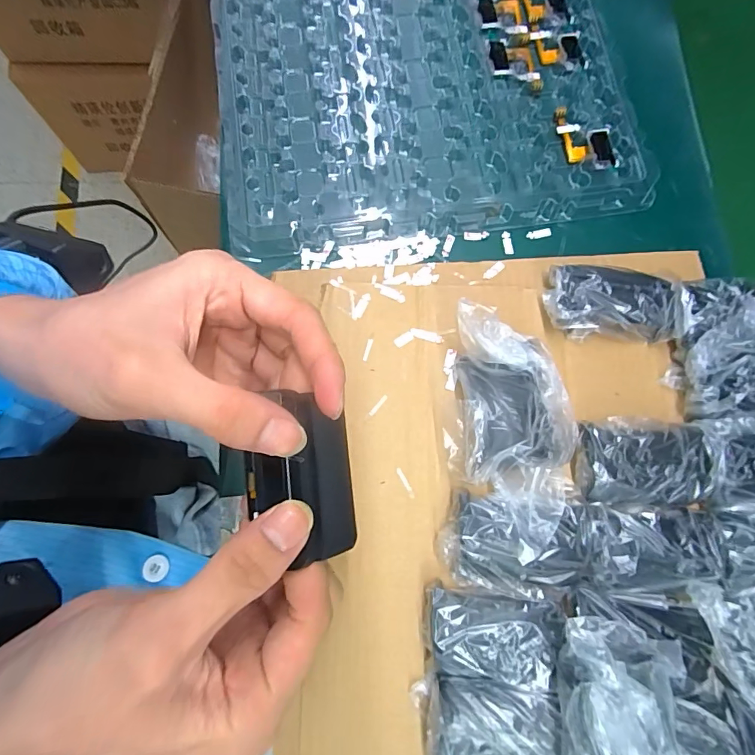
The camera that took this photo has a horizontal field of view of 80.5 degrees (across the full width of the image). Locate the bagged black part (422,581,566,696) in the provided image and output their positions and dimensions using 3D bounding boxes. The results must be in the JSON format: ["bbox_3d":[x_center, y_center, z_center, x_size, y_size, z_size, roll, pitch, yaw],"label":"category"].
[{"bbox_3d":[0.061,0.141,0.244,0.071,0.026,0.042,6,77,-3],"label":"bagged black part"}]

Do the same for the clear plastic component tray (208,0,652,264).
[{"bbox_3d":[0.022,-0.274,0.346,0.291,0.023,0.354,-7,78,-6],"label":"clear plastic component tray"}]

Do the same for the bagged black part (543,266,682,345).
[{"bbox_3d":[0.148,-0.048,0.285,0.079,0.024,0.043,4,77,-3],"label":"bagged black part"}]

